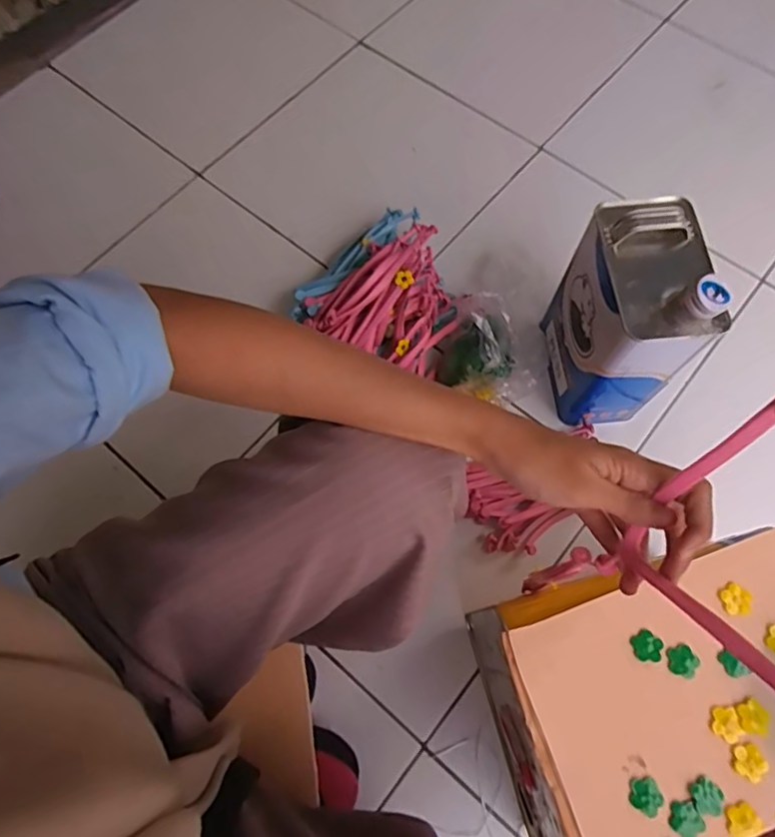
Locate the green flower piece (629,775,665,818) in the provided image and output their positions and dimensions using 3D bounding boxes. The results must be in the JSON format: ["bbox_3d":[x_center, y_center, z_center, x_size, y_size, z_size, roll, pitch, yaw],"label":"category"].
[{"bbox_3d":[0.184,0.270,0.406,0.023,0.007,0.023,0,70,1],"label":"green flower piece"}]

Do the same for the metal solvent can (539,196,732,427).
[{"bbox_3d":[0.273,-0.123,0.659,0.113,0.225,0.161,-1,70,0],"label":"metal solvent can"}]

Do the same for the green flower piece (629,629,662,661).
[{"bbox_3d":[0.203,0.179,0.445,0.024,0.004,0.022,41,75,14],"label":"green flower piece"}]

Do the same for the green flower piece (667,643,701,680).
[{"bbox_3d":[0.229,0.188,0.441,0.024,0.004,0.023,0,70,1],"label":"green flower piece"}]

